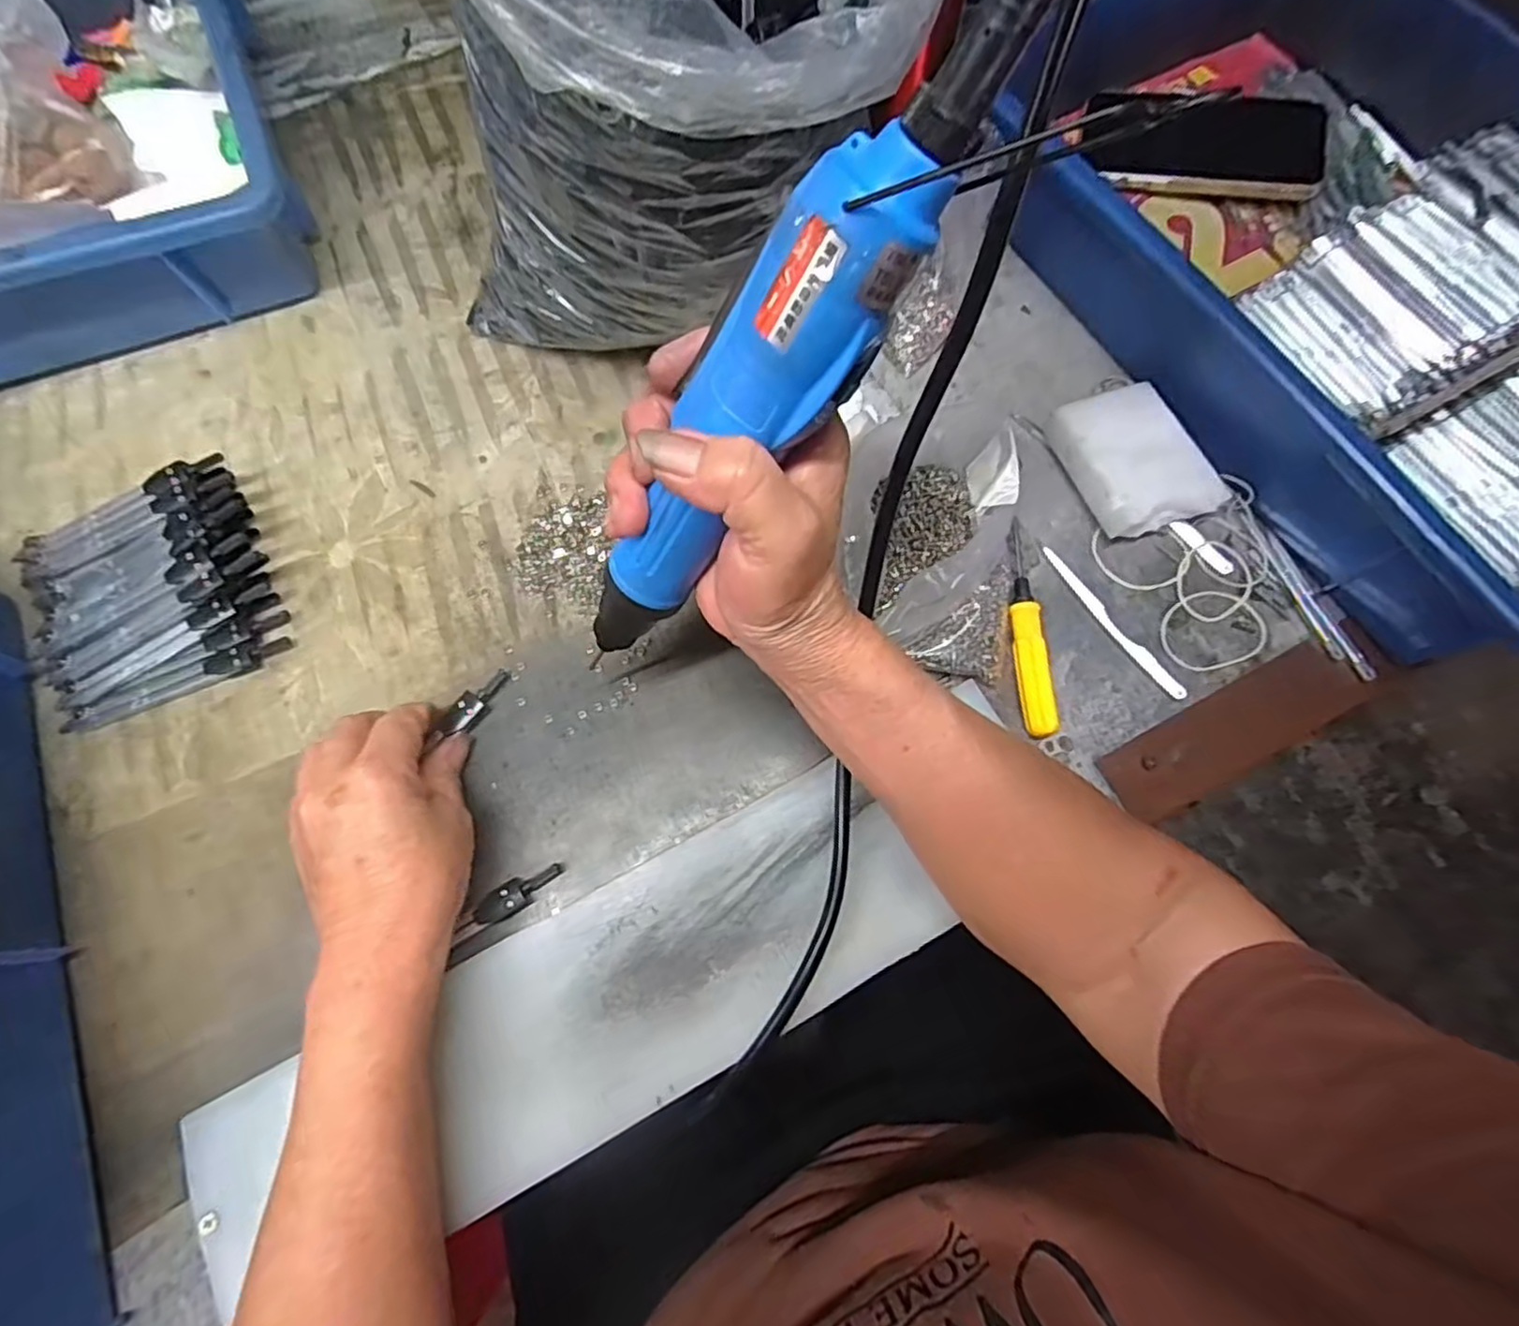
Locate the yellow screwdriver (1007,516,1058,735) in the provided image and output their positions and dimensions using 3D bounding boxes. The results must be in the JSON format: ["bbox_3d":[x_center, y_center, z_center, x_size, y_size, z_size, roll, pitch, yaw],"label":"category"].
[{"bbox_3d":[0.138,-0.020,0.360,0.015,0.015,0.117,-2,72,0],"label":"yellow screwdriver"}]

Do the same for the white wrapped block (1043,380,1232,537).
[{"bbox_3d":[0.208,-0.112,0.390,0.061,0.032,0.084,-19,73,-6],"label":"white wrapped block"}]

